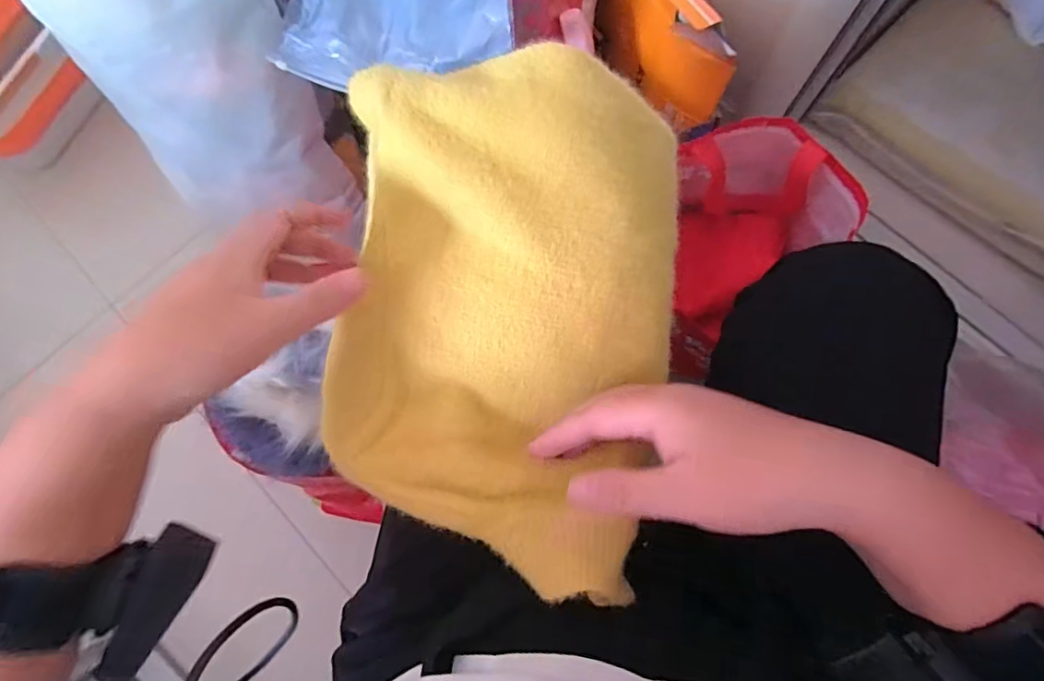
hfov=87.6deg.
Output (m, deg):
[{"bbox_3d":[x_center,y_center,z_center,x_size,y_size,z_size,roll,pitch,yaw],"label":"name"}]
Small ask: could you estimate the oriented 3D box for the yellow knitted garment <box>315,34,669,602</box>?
[{"bbox_3d":[-0.016,-0.016,0.317,0.200,0.082,0.281,9,77,4],"label":"yellow knitted garment"}]

